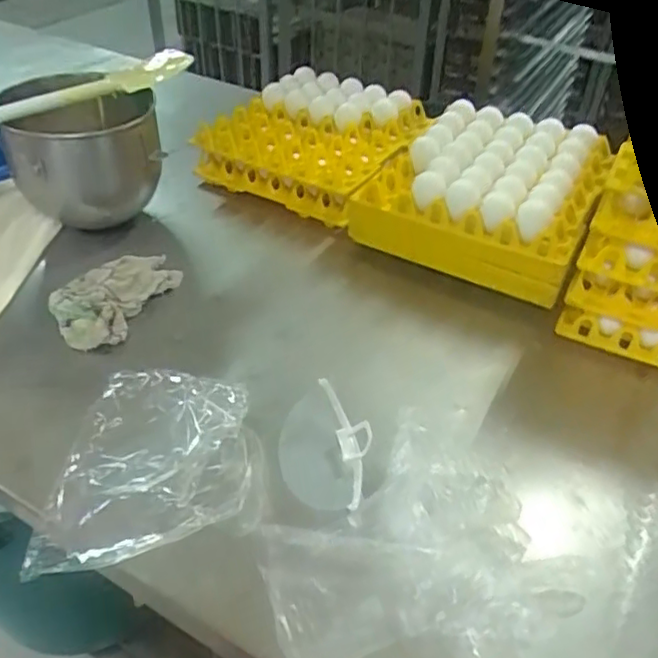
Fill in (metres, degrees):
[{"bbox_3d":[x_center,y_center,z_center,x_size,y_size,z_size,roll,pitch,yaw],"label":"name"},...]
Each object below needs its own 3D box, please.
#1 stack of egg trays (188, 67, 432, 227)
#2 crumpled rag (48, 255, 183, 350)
[{"bbox_3d":[-0.018,-0.297,1.001,0.276,0.109,0.292,25,47,26],"label":"stack of egg trays"},{"bbox_3d":[-0.266,-0.045,0.766,0.111,0.048,0.170,13,43,14],"label":"crumpled rag"}]

